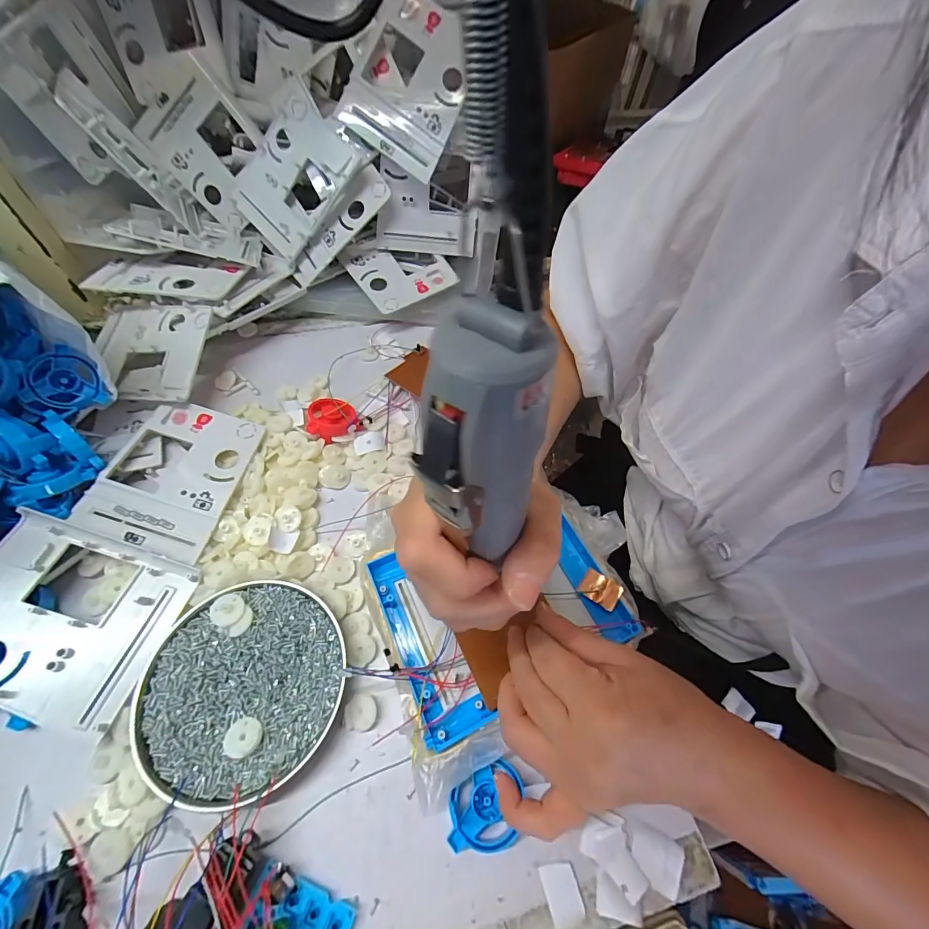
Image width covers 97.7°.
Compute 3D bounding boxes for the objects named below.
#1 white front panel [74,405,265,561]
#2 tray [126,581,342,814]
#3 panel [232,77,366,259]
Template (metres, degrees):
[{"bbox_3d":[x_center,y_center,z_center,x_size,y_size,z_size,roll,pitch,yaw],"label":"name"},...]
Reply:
[{"bbox_3d":[-0.260,0.007,0.366,0.105,0.014,0.137,11,57,3],"label":"white front panel"},{"bbox_3d":[-0.155,0.155,0.289,0.133,0.026,0.131,2,57,-3],"label":"tray"},{"bbox_3d":[-0.198,-0.333,0.472,0.150,0.020,0.114,-44,89,15],"label":"panel"}]

